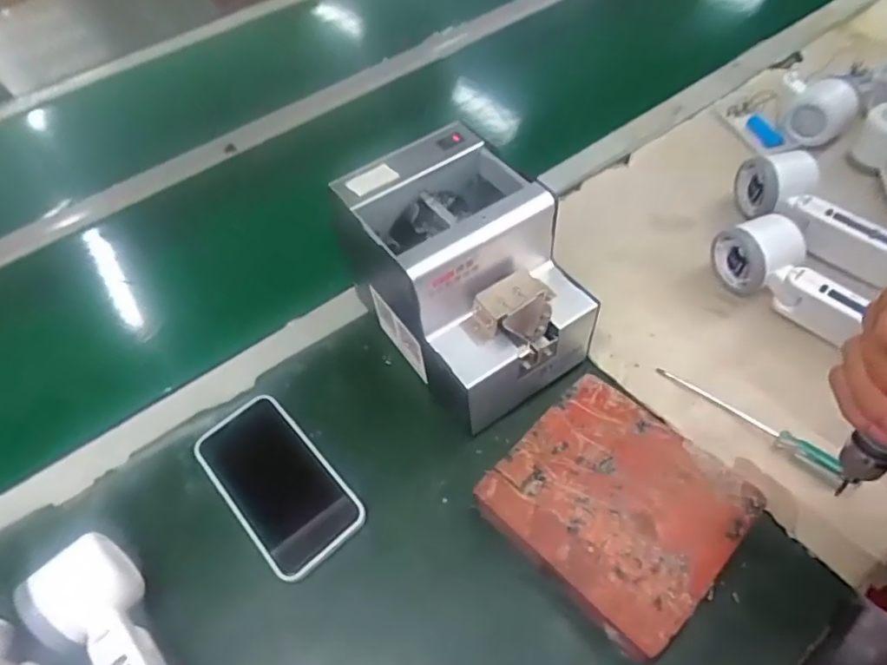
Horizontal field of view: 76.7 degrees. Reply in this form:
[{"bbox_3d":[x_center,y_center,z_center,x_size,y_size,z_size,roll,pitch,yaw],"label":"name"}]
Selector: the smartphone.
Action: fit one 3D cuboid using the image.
[{"bbox_3d":[-0.128,0.113,0.431,0.074,0.014,0.147,-38,57,-22],"label":"smartphone"}]

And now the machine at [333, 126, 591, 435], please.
[{"bbox_3d":[0.018,-0.041,0.447,0.121,0.158,0.171,-32,55,-18],"label":"machine"}]

